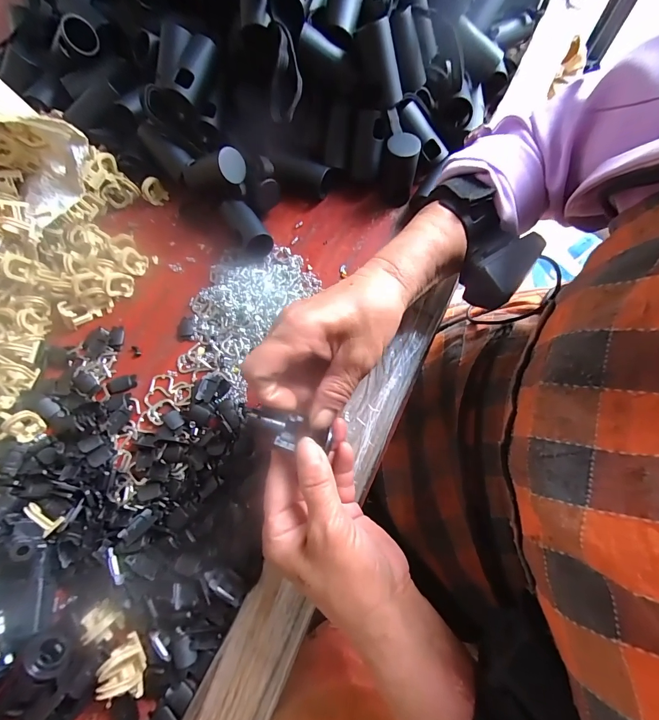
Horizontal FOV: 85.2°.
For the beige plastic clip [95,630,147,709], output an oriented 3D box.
[{"bbox_3d":[-0.132,0.194,0.226,0.024,0.017,0.032,-2,67,0],"label":"beige plastic clip"}]

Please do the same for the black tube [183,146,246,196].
[{"bbox_3d":[-0.114,-0.179,0.341,0.070,0.028,0.025,2,64,29],"label":"black tube"}]

